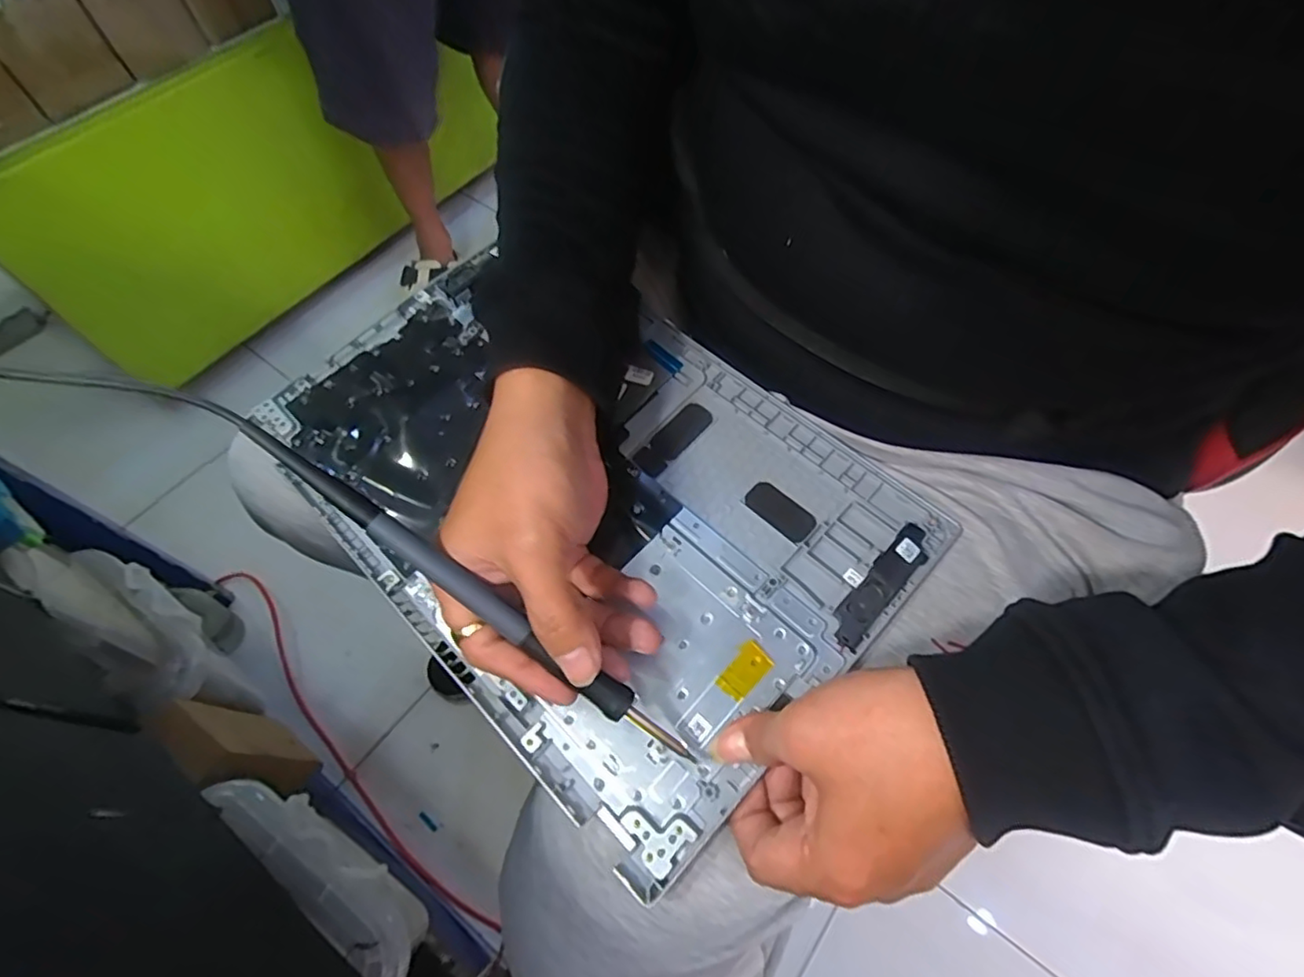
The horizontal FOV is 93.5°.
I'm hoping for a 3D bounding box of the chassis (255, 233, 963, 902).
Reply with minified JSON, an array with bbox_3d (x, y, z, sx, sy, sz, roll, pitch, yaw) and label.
[{"bbox_3d":[-0.046,-0.007,0.358,0.352,0.025,0.233,40,68,22],"label":"chassis"}]

